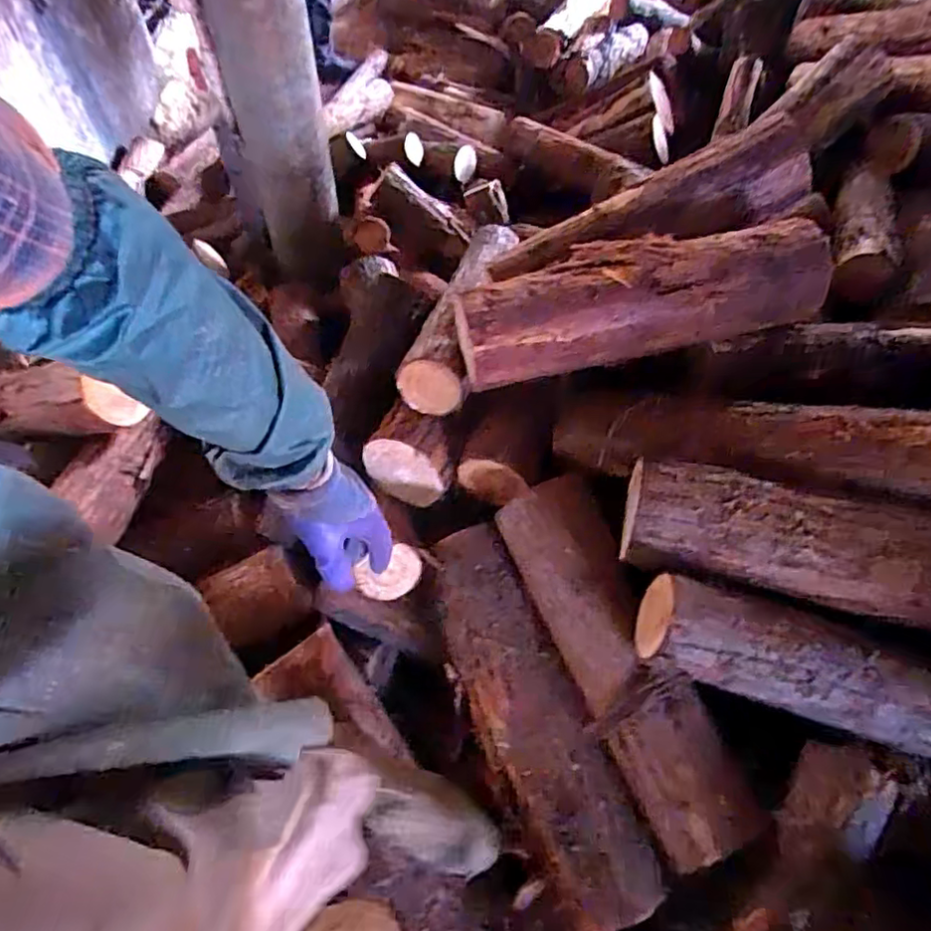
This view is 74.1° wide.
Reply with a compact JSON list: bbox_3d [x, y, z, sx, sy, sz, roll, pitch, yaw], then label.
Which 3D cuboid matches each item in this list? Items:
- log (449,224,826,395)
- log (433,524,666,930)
[{"bbox_3d":[0.249,-0.228,0.839,0.517,0.115,0.137,-9,61,-8],"label":"log"},{"bbox_3d":[0.079,0.321,0.805,0.133,0.093,0.497,-20,63,-14],"label":"log"}]

